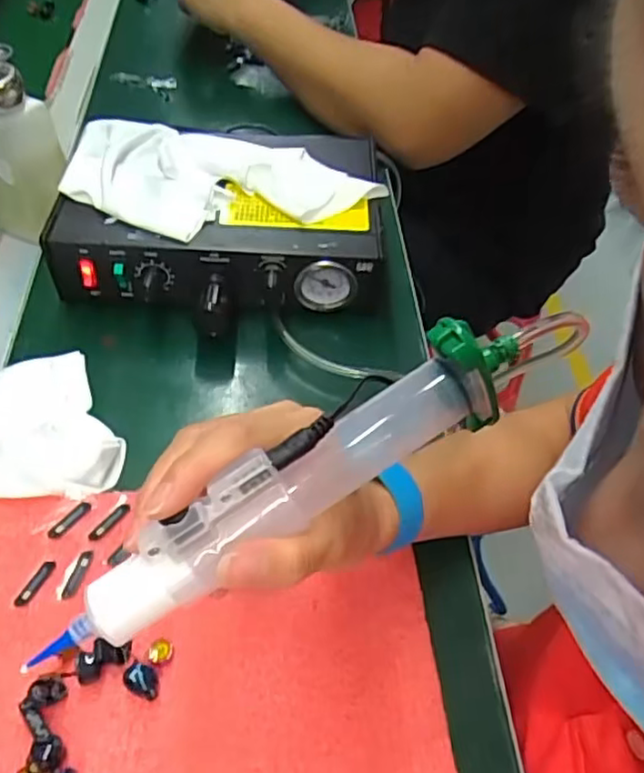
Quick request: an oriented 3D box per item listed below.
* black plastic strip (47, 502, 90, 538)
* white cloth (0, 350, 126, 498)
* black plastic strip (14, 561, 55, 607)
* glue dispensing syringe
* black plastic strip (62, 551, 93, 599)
[{"bbox_3d":[-0.141,0.074,0.366,0.009,0.004,0.026,36,57,23],"label":"black plastic strip"},{"bbox_3d":[-0.190,0.025,0.402,0.114,0.016,0.110,-13,53,-14],"label":"white cloth"},{"bbox_3d":[-0.151,0.103,0.344,0.007,0.004,0.027,24,53,15],"label":"black plastic strip"},{"bbox_3d":[-0.001,0.027,0.234,0.222,0.033,0.024,-31,57,-7],"label":"glue dispensing syringe"},{"bbox_3d":[-0.130,0.100,0.349,0.007,0.004,0.026,13,51,7],"label":"black plastic strip"}]

